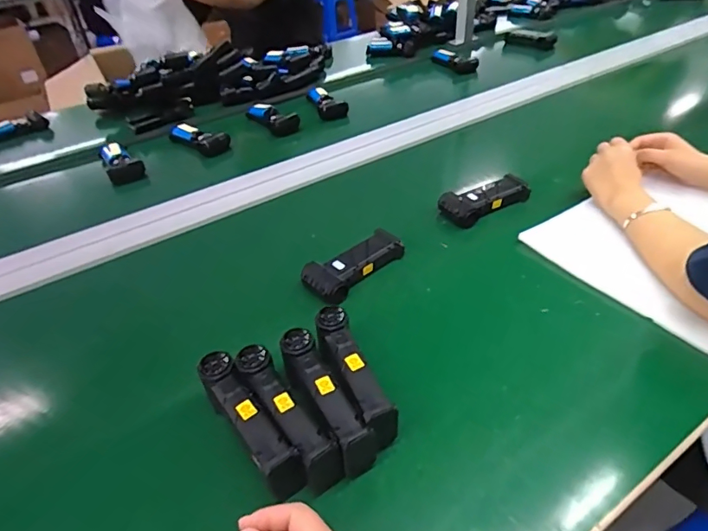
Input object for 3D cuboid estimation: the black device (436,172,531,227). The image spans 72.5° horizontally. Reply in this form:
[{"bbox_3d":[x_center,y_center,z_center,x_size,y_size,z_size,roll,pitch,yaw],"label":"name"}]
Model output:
[{"bbox_3d":[0.227,-0.120,0.842,0.163,0.034,0.074,-25,44,-23],"label":"black device"}]

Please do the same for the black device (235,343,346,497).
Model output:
[{"bbox_3d":[-0.072,0.144,0.485,0.044,0.052,0.164,-29,60,-26],"label":"black device"}]

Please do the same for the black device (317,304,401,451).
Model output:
[{"bbox_3d":[0.000,0.120,0.527,0.044,0.066,0.161,-20,42,-17],"label":"black device"}]

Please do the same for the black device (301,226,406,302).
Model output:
[{"bbox_3d":[0.004,-0.002,0.727,0.158,0.031,0.069,-28,45,-25],"label":"black device"}]

